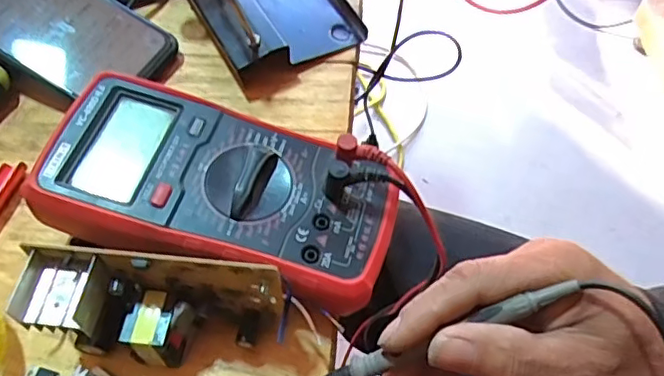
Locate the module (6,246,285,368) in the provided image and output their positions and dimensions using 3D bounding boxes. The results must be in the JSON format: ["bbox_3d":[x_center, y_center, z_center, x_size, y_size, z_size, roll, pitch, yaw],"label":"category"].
[{"bbox_3d":[-0.084,0.054,0.274,0.115,0.063,0.041,4,58,-11],"label":"module"}]

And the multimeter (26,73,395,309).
[{"bbox_3d":[-0.058,-0.001,0.304,0.177,0.033,0.088,15,60,10],"label":"multimeter"}]

